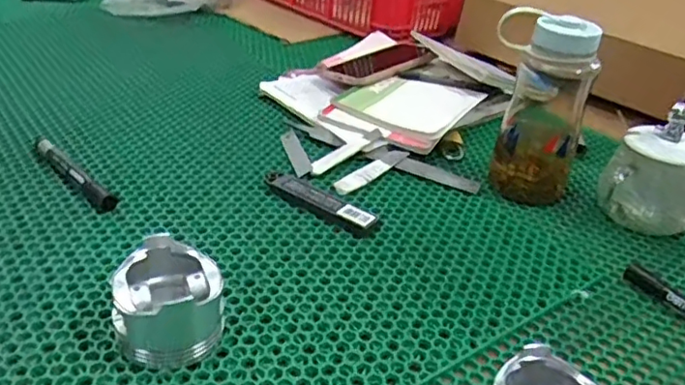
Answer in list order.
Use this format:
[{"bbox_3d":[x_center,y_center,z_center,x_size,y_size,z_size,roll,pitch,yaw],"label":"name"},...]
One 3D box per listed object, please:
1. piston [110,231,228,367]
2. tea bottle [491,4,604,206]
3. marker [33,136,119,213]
[{"bbox_3d":[-0.116,0.075,0.410,0.065,0.056,0.068,8,32,1],"label":"piston"},{"bbox_3d":[0.195,-0.085,0.602,0.107,0.180,0.078,15,33,11],"label":"tea bottle"},{"bbox_3d":[-0.262,-0.024,0.575,0.152,0.017,0.019,31,39,32],"label":"marker"}]

